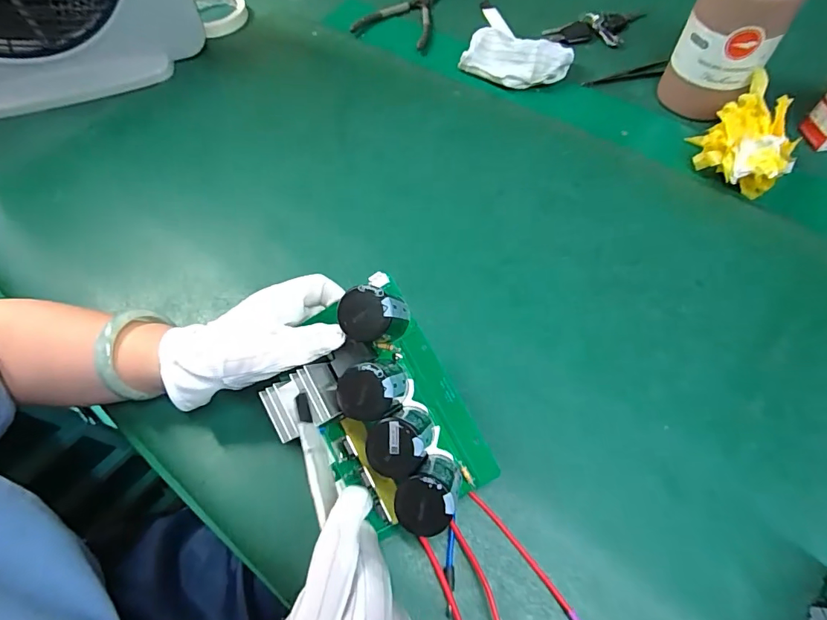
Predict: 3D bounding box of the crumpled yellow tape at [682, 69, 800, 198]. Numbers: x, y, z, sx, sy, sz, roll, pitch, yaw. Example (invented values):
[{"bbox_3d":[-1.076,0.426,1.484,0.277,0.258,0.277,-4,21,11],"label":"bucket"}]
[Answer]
[{"bbox_3d":[0.336,-0.172,0.455,0.089,0.059,0.121,37,68,21],"label":"crumpled yellow tape"}]

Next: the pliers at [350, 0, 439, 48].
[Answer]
[{"bbox_3d":[-0.004,-0.418,0.632,0.108,0.010,0.142,26,65,16],"label":"pliers"}]

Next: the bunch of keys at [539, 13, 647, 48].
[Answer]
[{"bbox_3d":[0.251,-0.375,0.598,0.143,0.018,0.057,-14,61,-5],"label":"bunch of keys"}]

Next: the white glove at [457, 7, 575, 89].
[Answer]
[{"bbox_3d":[0.125,-0.310,0.555,0.123,0.034,0.079,29,66,18],"label":"white glove"}]

